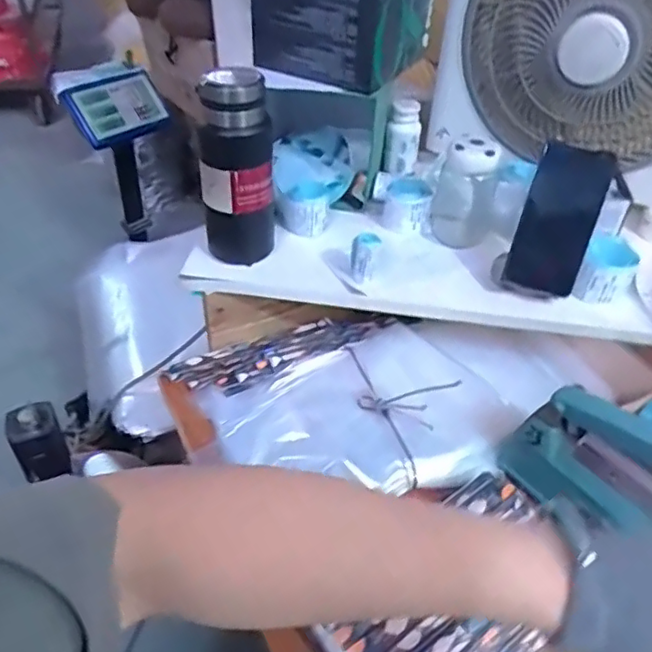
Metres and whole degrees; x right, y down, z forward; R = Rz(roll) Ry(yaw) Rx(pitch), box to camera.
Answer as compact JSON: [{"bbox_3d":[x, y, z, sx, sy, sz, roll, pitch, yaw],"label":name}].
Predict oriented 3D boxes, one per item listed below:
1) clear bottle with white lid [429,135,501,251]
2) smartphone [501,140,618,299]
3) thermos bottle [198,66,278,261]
[{"bbox_3d":[0.179,-0.184,0.769,0.078,0.121,0.093,16,44,14],"label":"clear bottle with white lid"},{"bbox_3d":[0.260,-0.116,0.681,0.076,0.162,0.013,17,22,8],"label":"smartphone"},{"bbox_3d":[-0.102,-0.180,0.702,0.084,0.222,0.091,-4,43,-8],"label":"thermos bottle"}]

